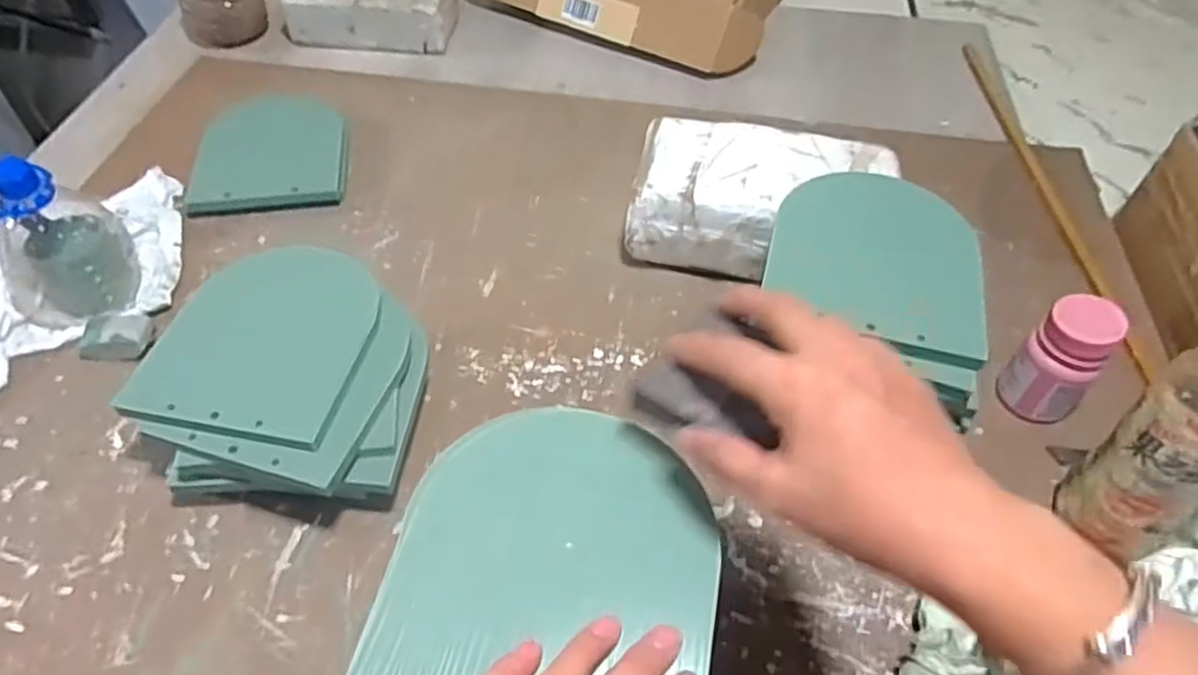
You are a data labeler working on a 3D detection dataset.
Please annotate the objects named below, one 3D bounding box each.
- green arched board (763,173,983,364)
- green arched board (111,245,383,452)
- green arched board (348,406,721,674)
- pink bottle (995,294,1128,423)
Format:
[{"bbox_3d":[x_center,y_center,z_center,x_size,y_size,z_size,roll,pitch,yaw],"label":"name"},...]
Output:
[{"bbox_3d":[0.198,-0.058,0.538,0.144,0.014,0.149,10,58,9],"label":"green arched board"},{"bbox_3d":[-0.241,-0.003,0.550,0.140,0.014,0.164,9,50,7],"label":"green arched board"},{"bbox_3d":[-0.021,0.106,0.342,0.146,0.009,0.168,8,50,6],"label":"green arched board"},{"bbox_3d":[0.366,0.019,0.594,0.052,0.103,0.057,-37,59,-27],"label":"pink bottle"}]

